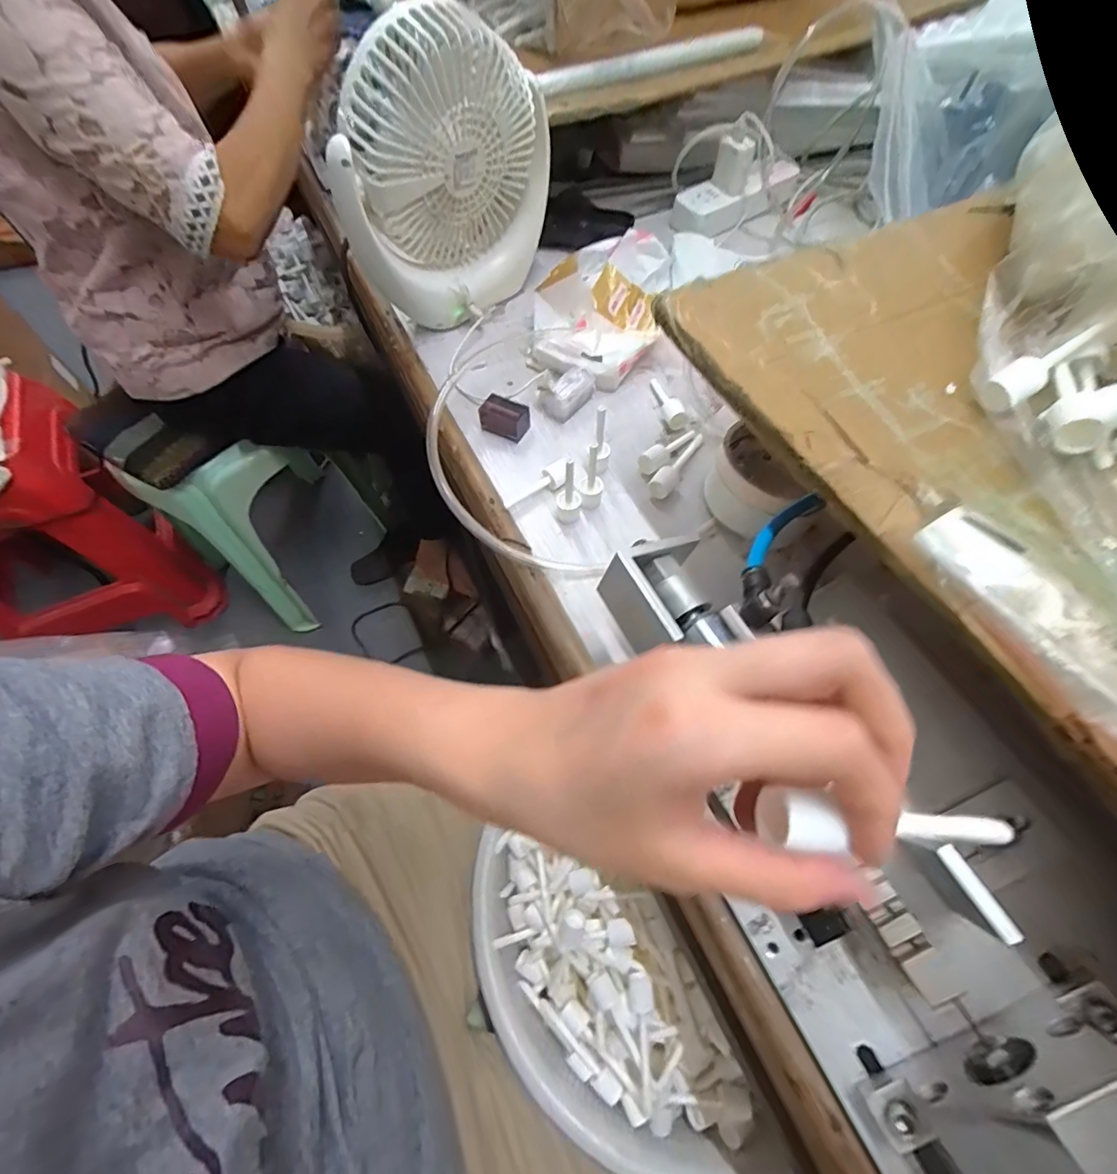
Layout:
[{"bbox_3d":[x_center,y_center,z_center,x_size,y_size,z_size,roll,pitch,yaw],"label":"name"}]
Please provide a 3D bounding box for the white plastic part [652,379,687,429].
[{"bbox_3d":[0.096,-0.168,0.460,0.016,0.013,0.064,-15,62,-6],"label":"white plastic part"}]

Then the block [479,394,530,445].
[{"bbox_3d":[-0.047,-0.150,0.459,0.040,0.027,0.025,28,66,16],"label":"block"}]

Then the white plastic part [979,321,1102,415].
[{"bbox_3d":[0.242,-0.111,0.263,0.066,0.021,0.019,-33,66,-15],"label":"white plastic part"}]

